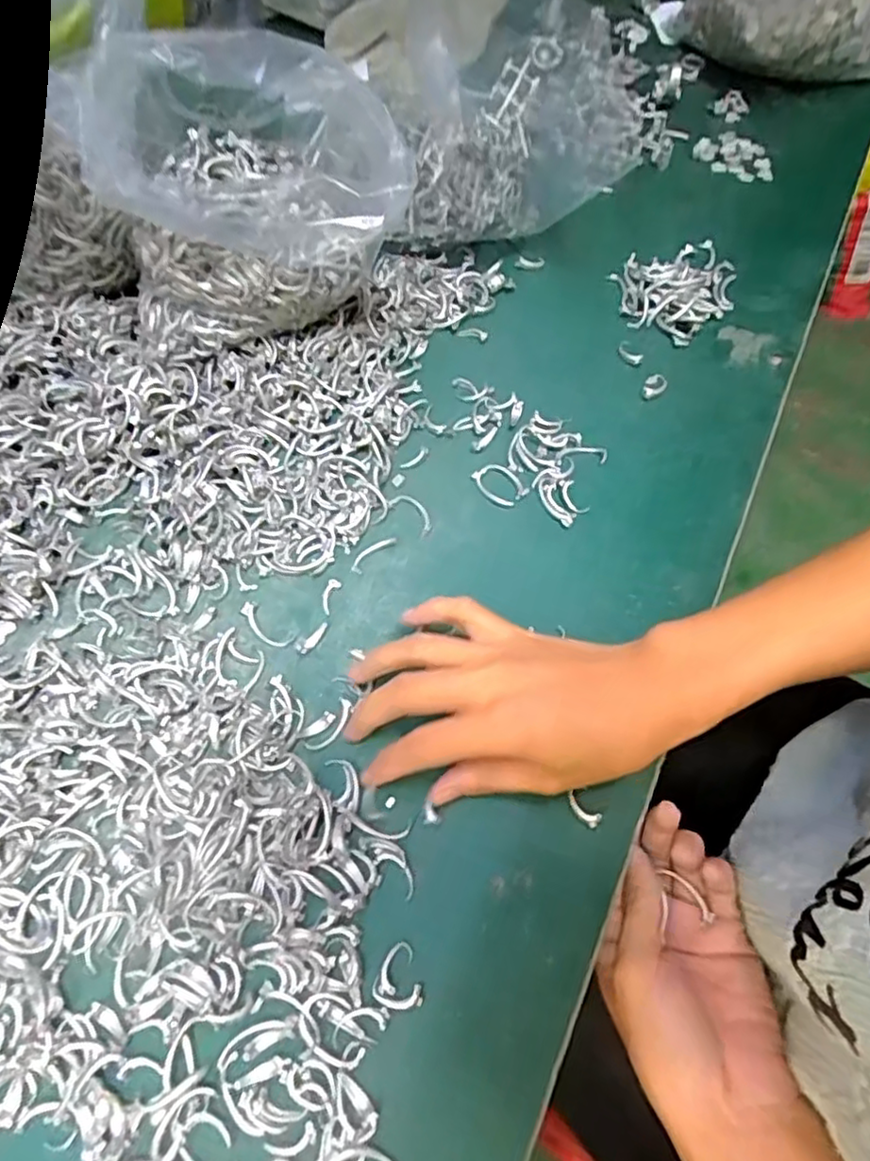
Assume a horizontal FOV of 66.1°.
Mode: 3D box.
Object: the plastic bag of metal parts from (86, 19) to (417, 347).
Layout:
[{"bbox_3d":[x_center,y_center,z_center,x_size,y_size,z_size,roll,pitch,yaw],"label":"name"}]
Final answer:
[{"bbox_3d":[-0.109,-0.224,0.392,0.156,0.135,0.146,-19,65,-11],"label":"plastic bag of metal parts"}]

